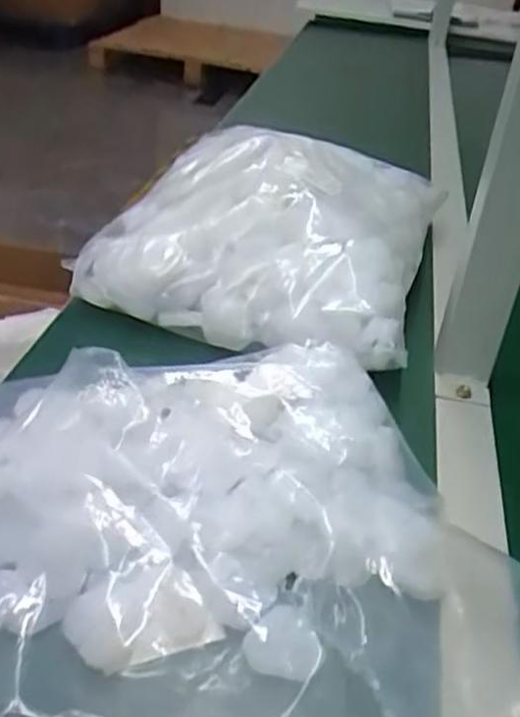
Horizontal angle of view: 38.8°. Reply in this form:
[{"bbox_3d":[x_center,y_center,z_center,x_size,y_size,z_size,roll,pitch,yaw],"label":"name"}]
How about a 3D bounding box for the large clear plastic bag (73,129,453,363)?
[{"bbox_3d":[0.013,-0.127,0.652,0.266,0.081,0.308,13,34,8],"label":"large clear plastic bag"}]

